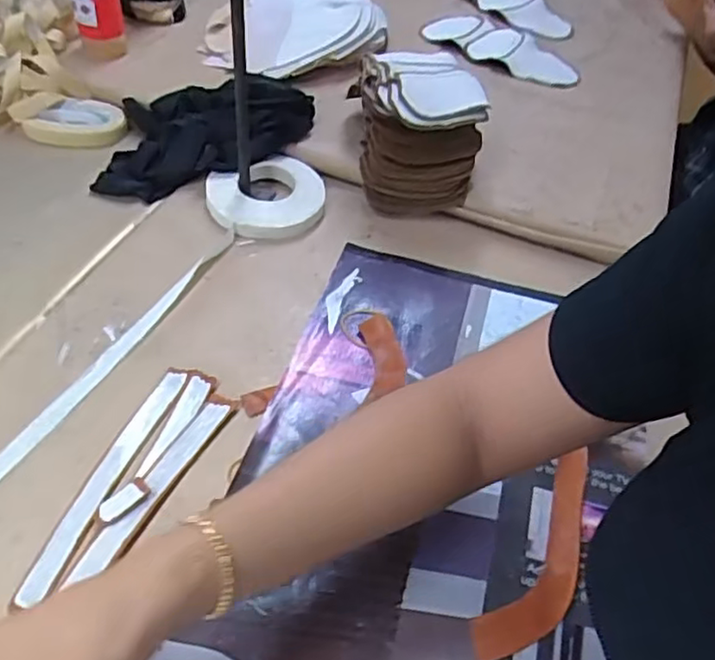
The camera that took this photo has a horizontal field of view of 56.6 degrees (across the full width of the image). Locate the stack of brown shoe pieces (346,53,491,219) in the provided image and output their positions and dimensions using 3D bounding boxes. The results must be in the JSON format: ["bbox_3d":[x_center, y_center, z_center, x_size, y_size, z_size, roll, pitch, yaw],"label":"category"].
[{"bbox_3d":[0.057,-0.194,0.667,0.109,0.137,0.118,-8,50,-14],"label":"stack of brown shoe pieces"}]

